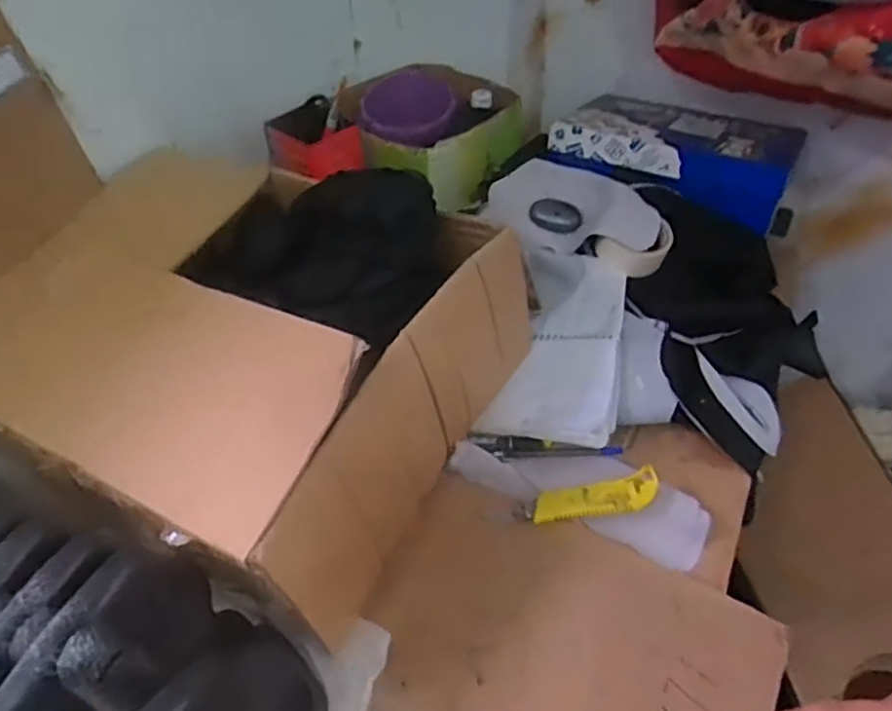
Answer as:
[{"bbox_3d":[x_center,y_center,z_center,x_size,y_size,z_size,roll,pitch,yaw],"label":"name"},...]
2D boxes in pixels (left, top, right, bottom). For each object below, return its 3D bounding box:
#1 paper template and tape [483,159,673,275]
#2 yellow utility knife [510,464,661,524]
[{"bbox_3d":[0.182,-0.200,0.926,0.263,0.045,0.148,15,47,19],"label":"paper template and tape"},{"bbox_3d":[0.145,0.147,0.673,0.146,0.024,0.038,-11,44,-7],"label":"yellow utility knife"}]

